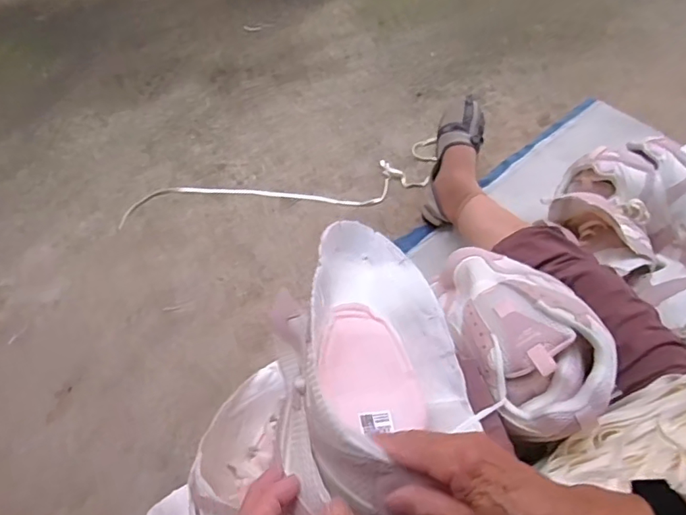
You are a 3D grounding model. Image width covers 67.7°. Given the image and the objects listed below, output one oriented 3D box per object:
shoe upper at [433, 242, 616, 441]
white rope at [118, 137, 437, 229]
[{"bbox_3d":[0.176,0.058,0.521,0.126,0.072,0.240,-15,35,-4],"label":"shoe upper"},{"bbox_3d":[-0.126,-0.135,1.040,0.654,0.022,0.129,-10,65,-1],"label":"white rope"}]

